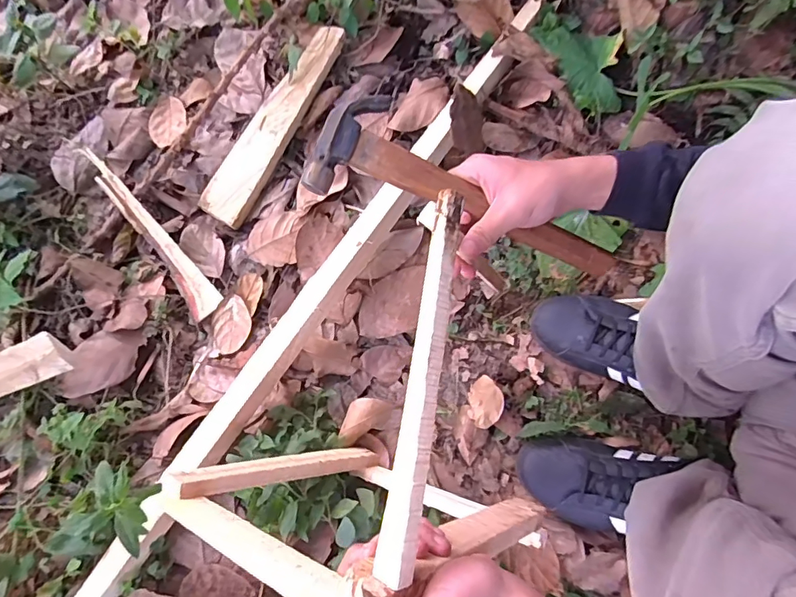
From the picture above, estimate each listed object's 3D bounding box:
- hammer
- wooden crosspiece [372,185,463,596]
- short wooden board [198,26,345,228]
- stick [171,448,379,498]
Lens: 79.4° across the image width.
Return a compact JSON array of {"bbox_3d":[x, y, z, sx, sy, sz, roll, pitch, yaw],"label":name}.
[{"bbox_3d":[0.065,-0.082,0.406,0.274,0.020,0.087,22,77,-11],"label":"hammer"},{"bbox_3d":[0.015,0.050,0.317,0.025,0.019,0.247,9,79,2],"label":"wooden crosspiece"},{"bbox_3d":[-0.190,-0.275,0.741,0.064,0.021,0.347,29,85,-4],"label":"short wooden board"},{"bbox_3d":[-0.117,0.185,0.523,0.032,0.252,0.024,-14,73,38],"label":"stick"}]

